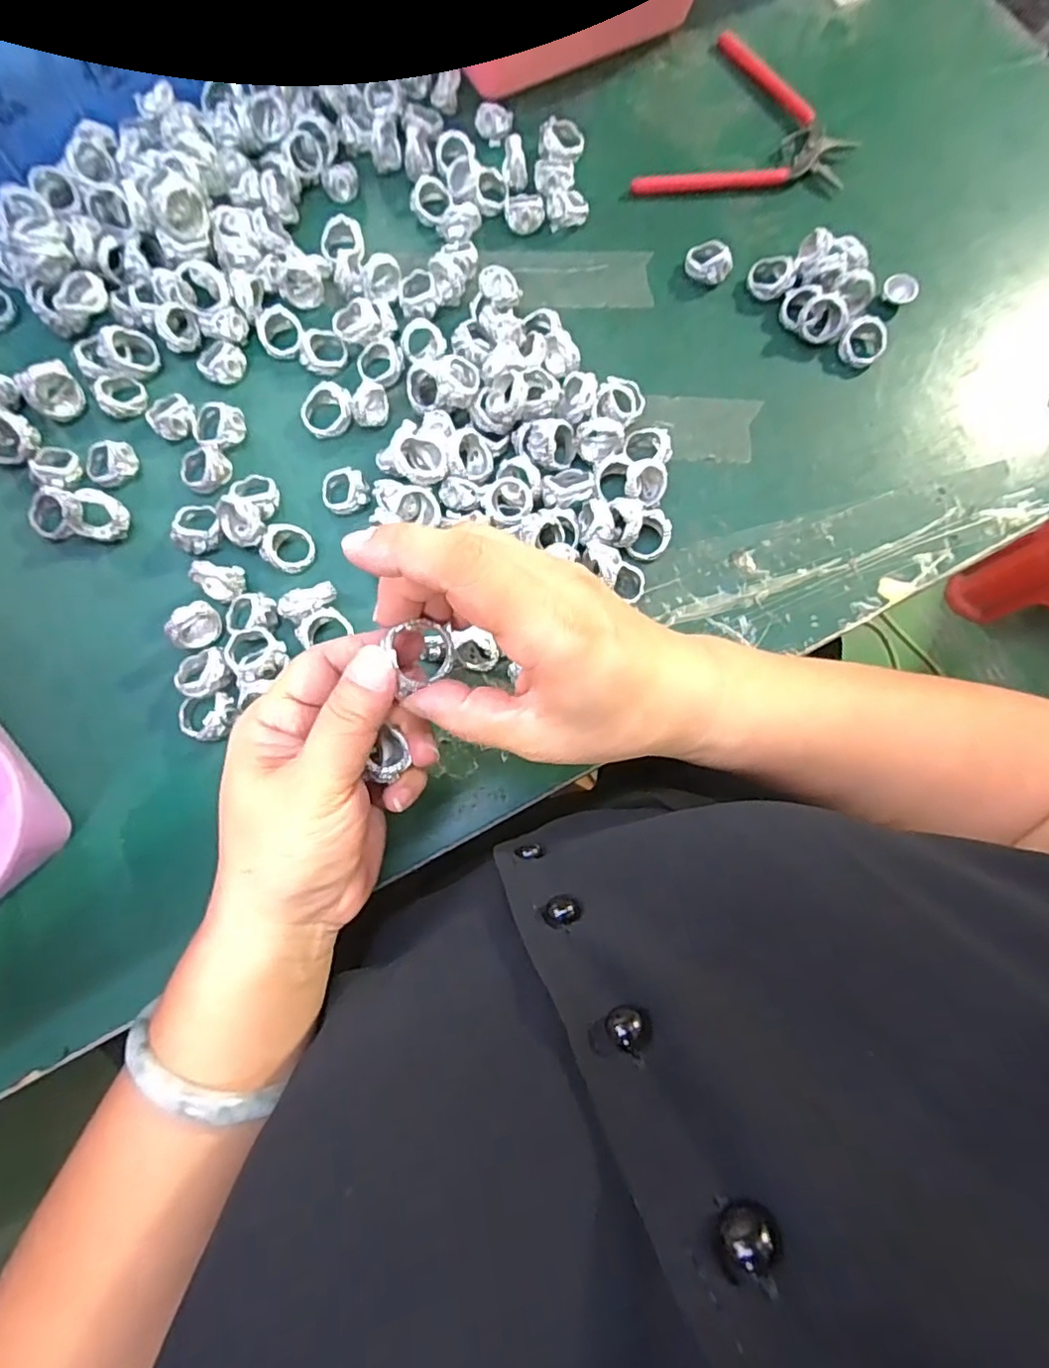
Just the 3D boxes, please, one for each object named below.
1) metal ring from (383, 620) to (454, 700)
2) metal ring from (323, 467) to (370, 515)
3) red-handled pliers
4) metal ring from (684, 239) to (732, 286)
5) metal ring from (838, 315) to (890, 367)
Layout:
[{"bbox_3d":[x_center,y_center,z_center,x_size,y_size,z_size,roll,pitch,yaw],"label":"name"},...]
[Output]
[{"bbox_3d":[-0.040,-0.011,0.231,0.025,0.010,0.023,0,77,-1],"label":"metal ring"},{"bbox_3d":[-0.101,-0.110,0.342,0.026,0.016,0.027,0,77,-1],"label":"metal ring"},{"bbox_3d":[0.159,-0.369,0.408,0.118,0.013,0.147,28,78,6],"label":"red-handled pliers"},{"bbox_3d":[0.116,-0.267,0.381,0.028,0.016,0.028,0,77,-1],"label":"metal ring"},{"bbox_3d":[0.206,-0.207,0.366,0.027,0.007,0.027,-11,111,6],"label":"metal ring"}]

